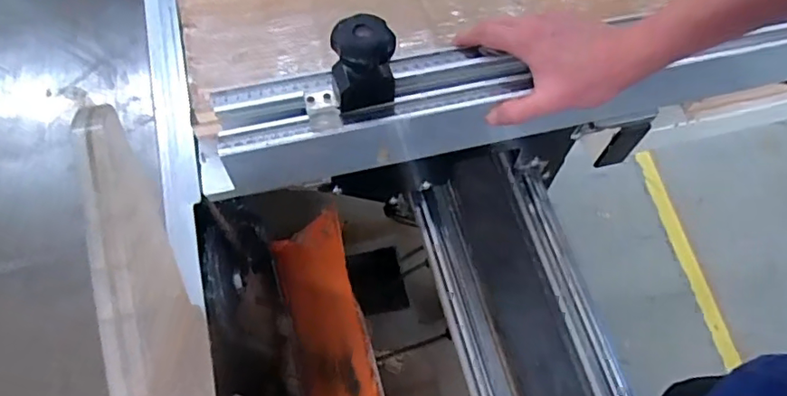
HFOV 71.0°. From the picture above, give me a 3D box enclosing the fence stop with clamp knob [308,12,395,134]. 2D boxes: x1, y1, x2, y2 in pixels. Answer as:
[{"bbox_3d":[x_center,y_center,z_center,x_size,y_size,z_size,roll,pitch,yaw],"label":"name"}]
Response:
[{"bbox_3d":[-0.035,-0.098,0.439,0.073,0.075,0.047,-16,66,-11],"label":"fence stop with clamp knob"}]

